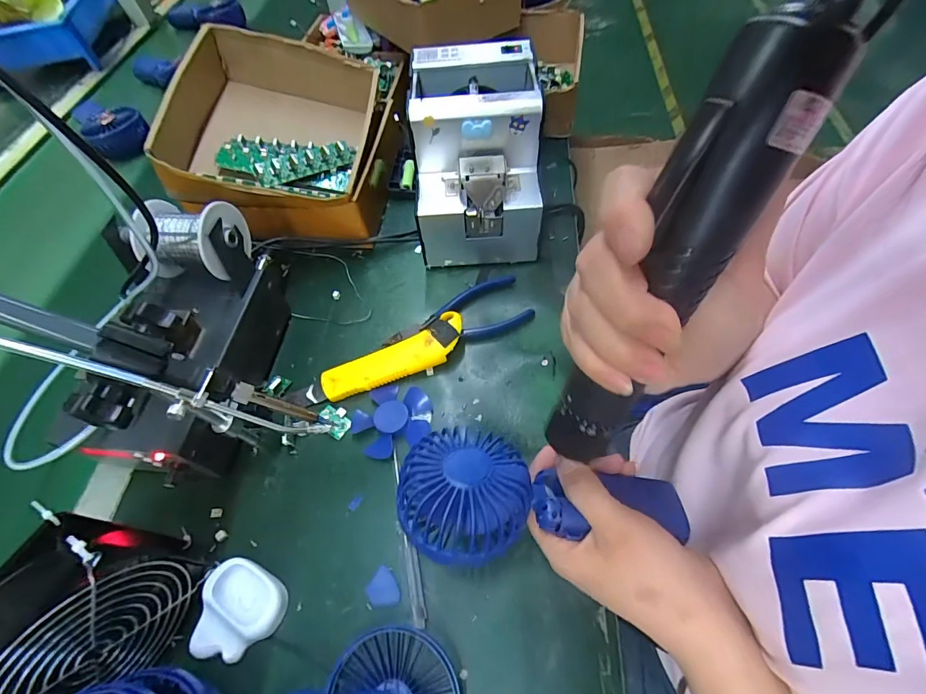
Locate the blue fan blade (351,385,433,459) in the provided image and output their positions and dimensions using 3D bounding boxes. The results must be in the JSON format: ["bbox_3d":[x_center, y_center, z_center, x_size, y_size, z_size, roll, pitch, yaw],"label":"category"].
[{"bbox_3d":[-0.062,0.061,0.372,0.069,0.012,0.065,-2,58,3],"label":"blue fan blade"}]

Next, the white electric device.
[{"bbox_3d":[0.014,-0.198,0.447,0.121,0.150,0.165,-2,58,3],"label":"white electric device"}]

